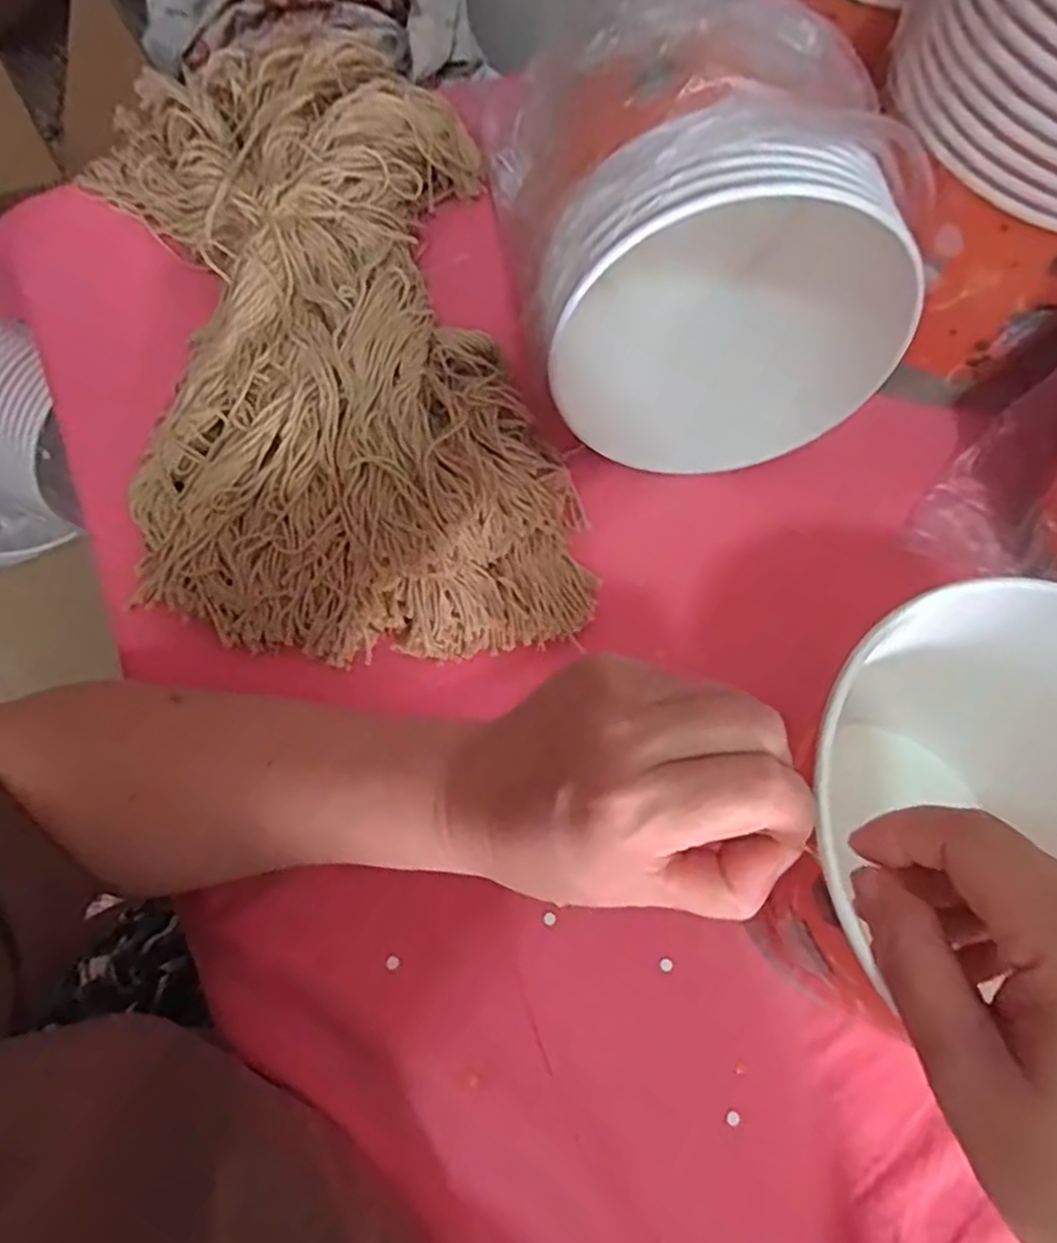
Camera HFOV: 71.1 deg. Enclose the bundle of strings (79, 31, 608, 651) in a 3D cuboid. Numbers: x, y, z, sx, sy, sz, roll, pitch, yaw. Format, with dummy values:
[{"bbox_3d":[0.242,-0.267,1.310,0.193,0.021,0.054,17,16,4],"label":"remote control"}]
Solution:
[{"bbox_3d":[-0.113,-0.169,0.391,0.216,0.062,0.380,-14,69,-11],"label":"bundle of strings"}]

